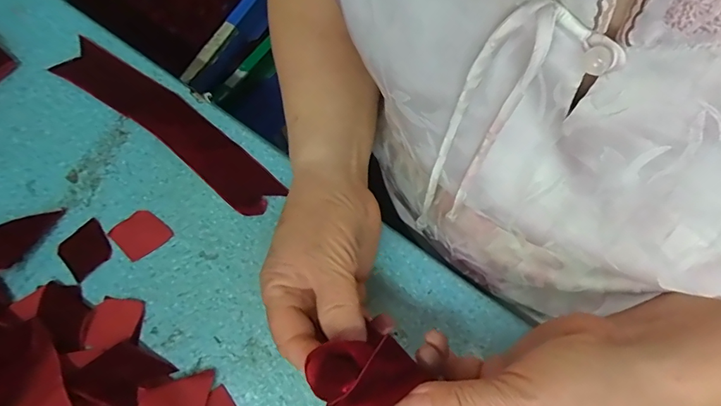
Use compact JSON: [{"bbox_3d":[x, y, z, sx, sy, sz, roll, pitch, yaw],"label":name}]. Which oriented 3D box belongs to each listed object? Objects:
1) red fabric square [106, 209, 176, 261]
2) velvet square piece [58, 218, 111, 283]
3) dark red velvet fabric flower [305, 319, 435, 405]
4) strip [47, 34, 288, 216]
[{"bbox_3d":[-0.163,0.023,0.333,0.034,0.004,0.033,42,75,13],"label":"red fabric square"},{"bbox_3d":[-0.203,0.034,0.331,0.033,0.004,0.035,-40,75,-13],"label":"velvet square piece"},{"bbox_3d":[0.020,0.100,0.219,0.096,0.015,0.044,41,75,0],"label":"dark red velvet fabric flower"},{"bbox_3d":[-0.153,-0.064,0.357,0.212,0.008,0.041,35,72,9],"label":"strip"}]

